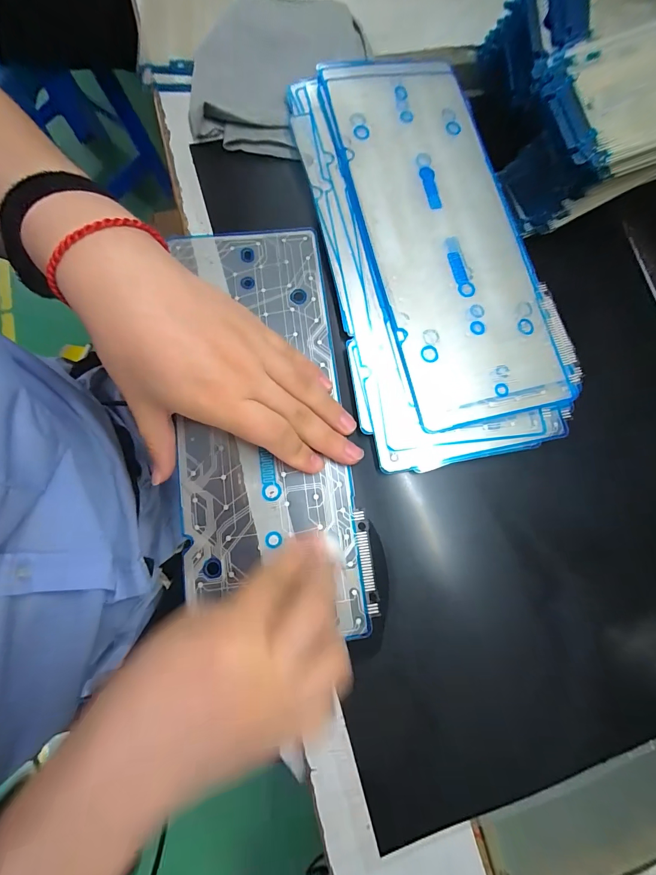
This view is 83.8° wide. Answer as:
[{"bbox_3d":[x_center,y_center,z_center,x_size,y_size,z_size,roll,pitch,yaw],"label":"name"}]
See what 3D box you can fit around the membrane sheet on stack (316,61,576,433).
[{"bbox_3d":[0.080,-0.156,0.264,0.110,0.006,0.294,-12,79,-7],"label":"membrane sheet on stack"}]

